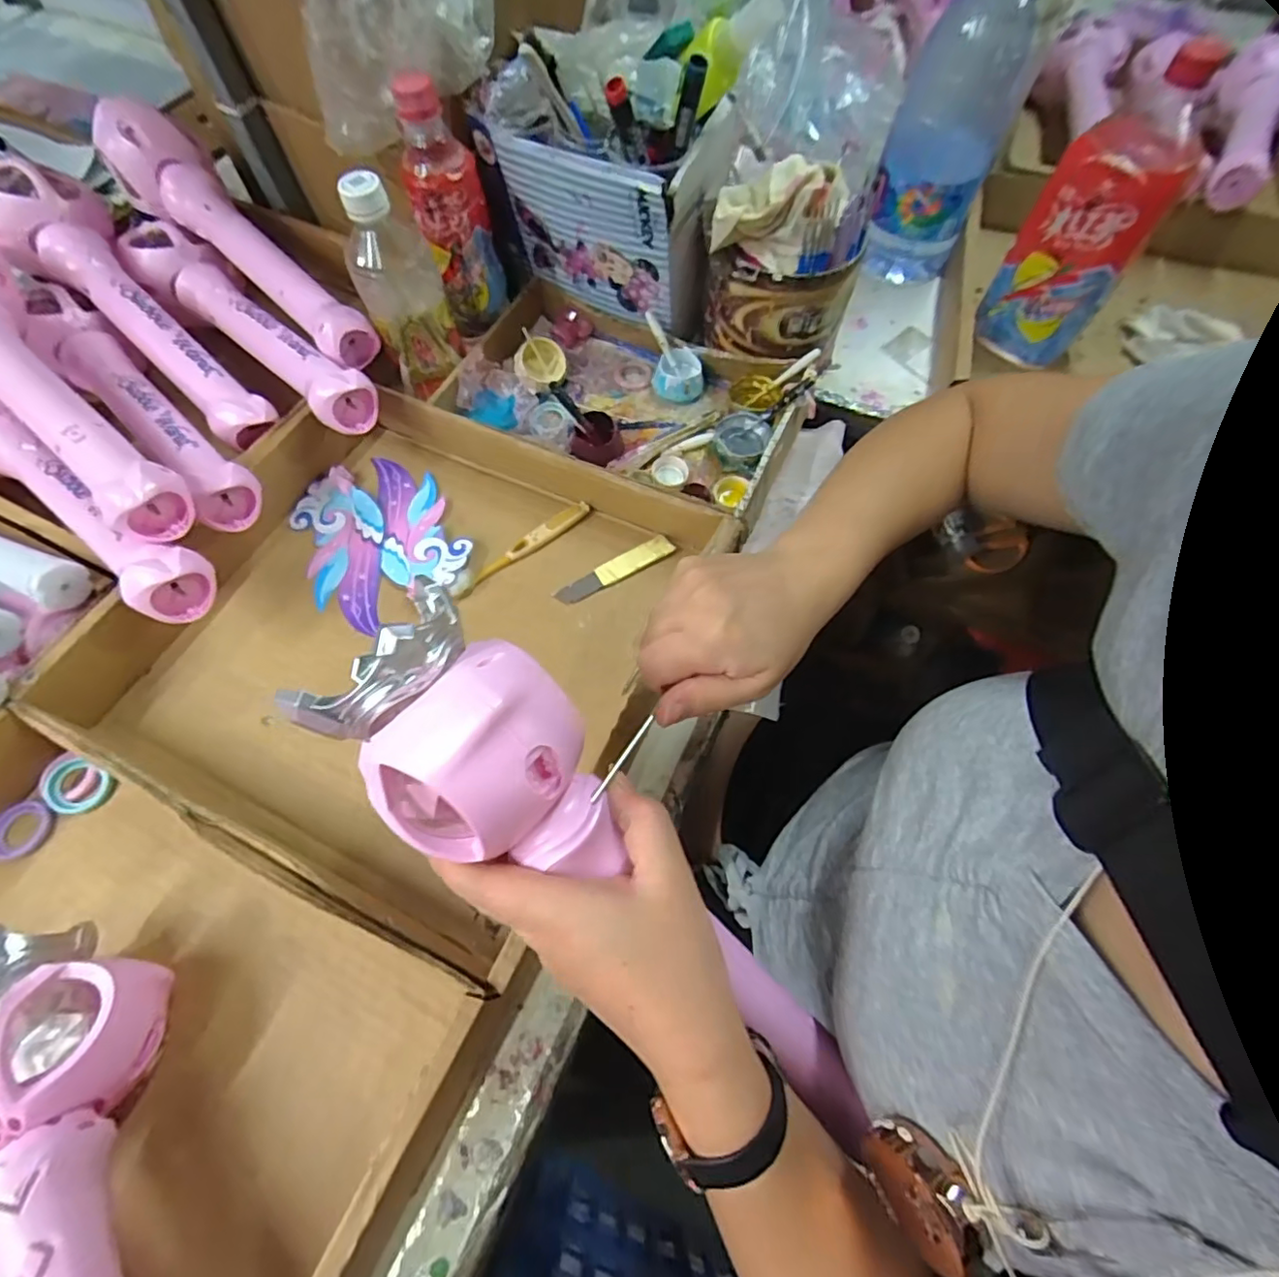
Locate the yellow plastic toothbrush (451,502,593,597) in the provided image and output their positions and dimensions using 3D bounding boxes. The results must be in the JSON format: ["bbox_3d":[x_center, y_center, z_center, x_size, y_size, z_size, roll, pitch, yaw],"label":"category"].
[{"bbox_3d":[-0.095,-0.074,0.487,0.132,0.009,0.018,-35,70,-16],"label":"yellow plastic toothbrush"}]

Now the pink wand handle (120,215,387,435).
[{"bbox_3d":[-0.343,-0.280,0.517,0.329,0.047,0.062,37,69,15],"label":"pink wand handle"}]

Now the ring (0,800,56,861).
[{"bbox_3d":[-0.410,0.127,0.394,0.037,0.004,0.037,0,65,-1],"label":"ring"}]

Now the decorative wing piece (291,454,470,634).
[{"bbox_3d":[-0.220,-0.087,0.499,0.119,0.010,0.155,-30,67,-10],"label":"decorative wing piece"}]

